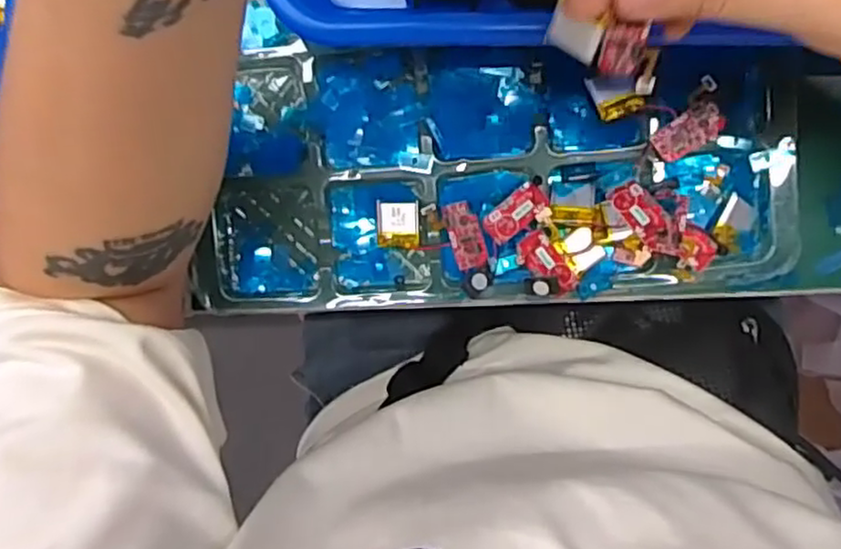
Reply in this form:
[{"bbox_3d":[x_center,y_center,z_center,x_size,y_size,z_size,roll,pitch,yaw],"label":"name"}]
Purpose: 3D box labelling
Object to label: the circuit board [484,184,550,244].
[{"bbox_3d":[0.041,-0.026,0.297,0.028,0.008,0.015,-41,92,4],"label":"circuit board"}]

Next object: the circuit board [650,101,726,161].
[{"bbox_3d":[0.112,-0.060,0.289,0.029,0.004,0.015,-28,93,4],"label":"circuit board"}]

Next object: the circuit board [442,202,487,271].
[{"bbox_3d":[0.020,-0.017,0.305,0.014,0.004,0.030,-16,94,3],"label":"circuit board"}]

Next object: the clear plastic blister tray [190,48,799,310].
[{"bbox_3d":[0.033,-0.042,0.302,0.246,0.026,0.107,-2,94,2],"label":"clear plastic blister tray"}]

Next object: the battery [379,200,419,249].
[{"bbox_3d":[-0.010,-0.022,0.305,0.018,0.004,0.021,1,94,2],"label":"battery"}]

